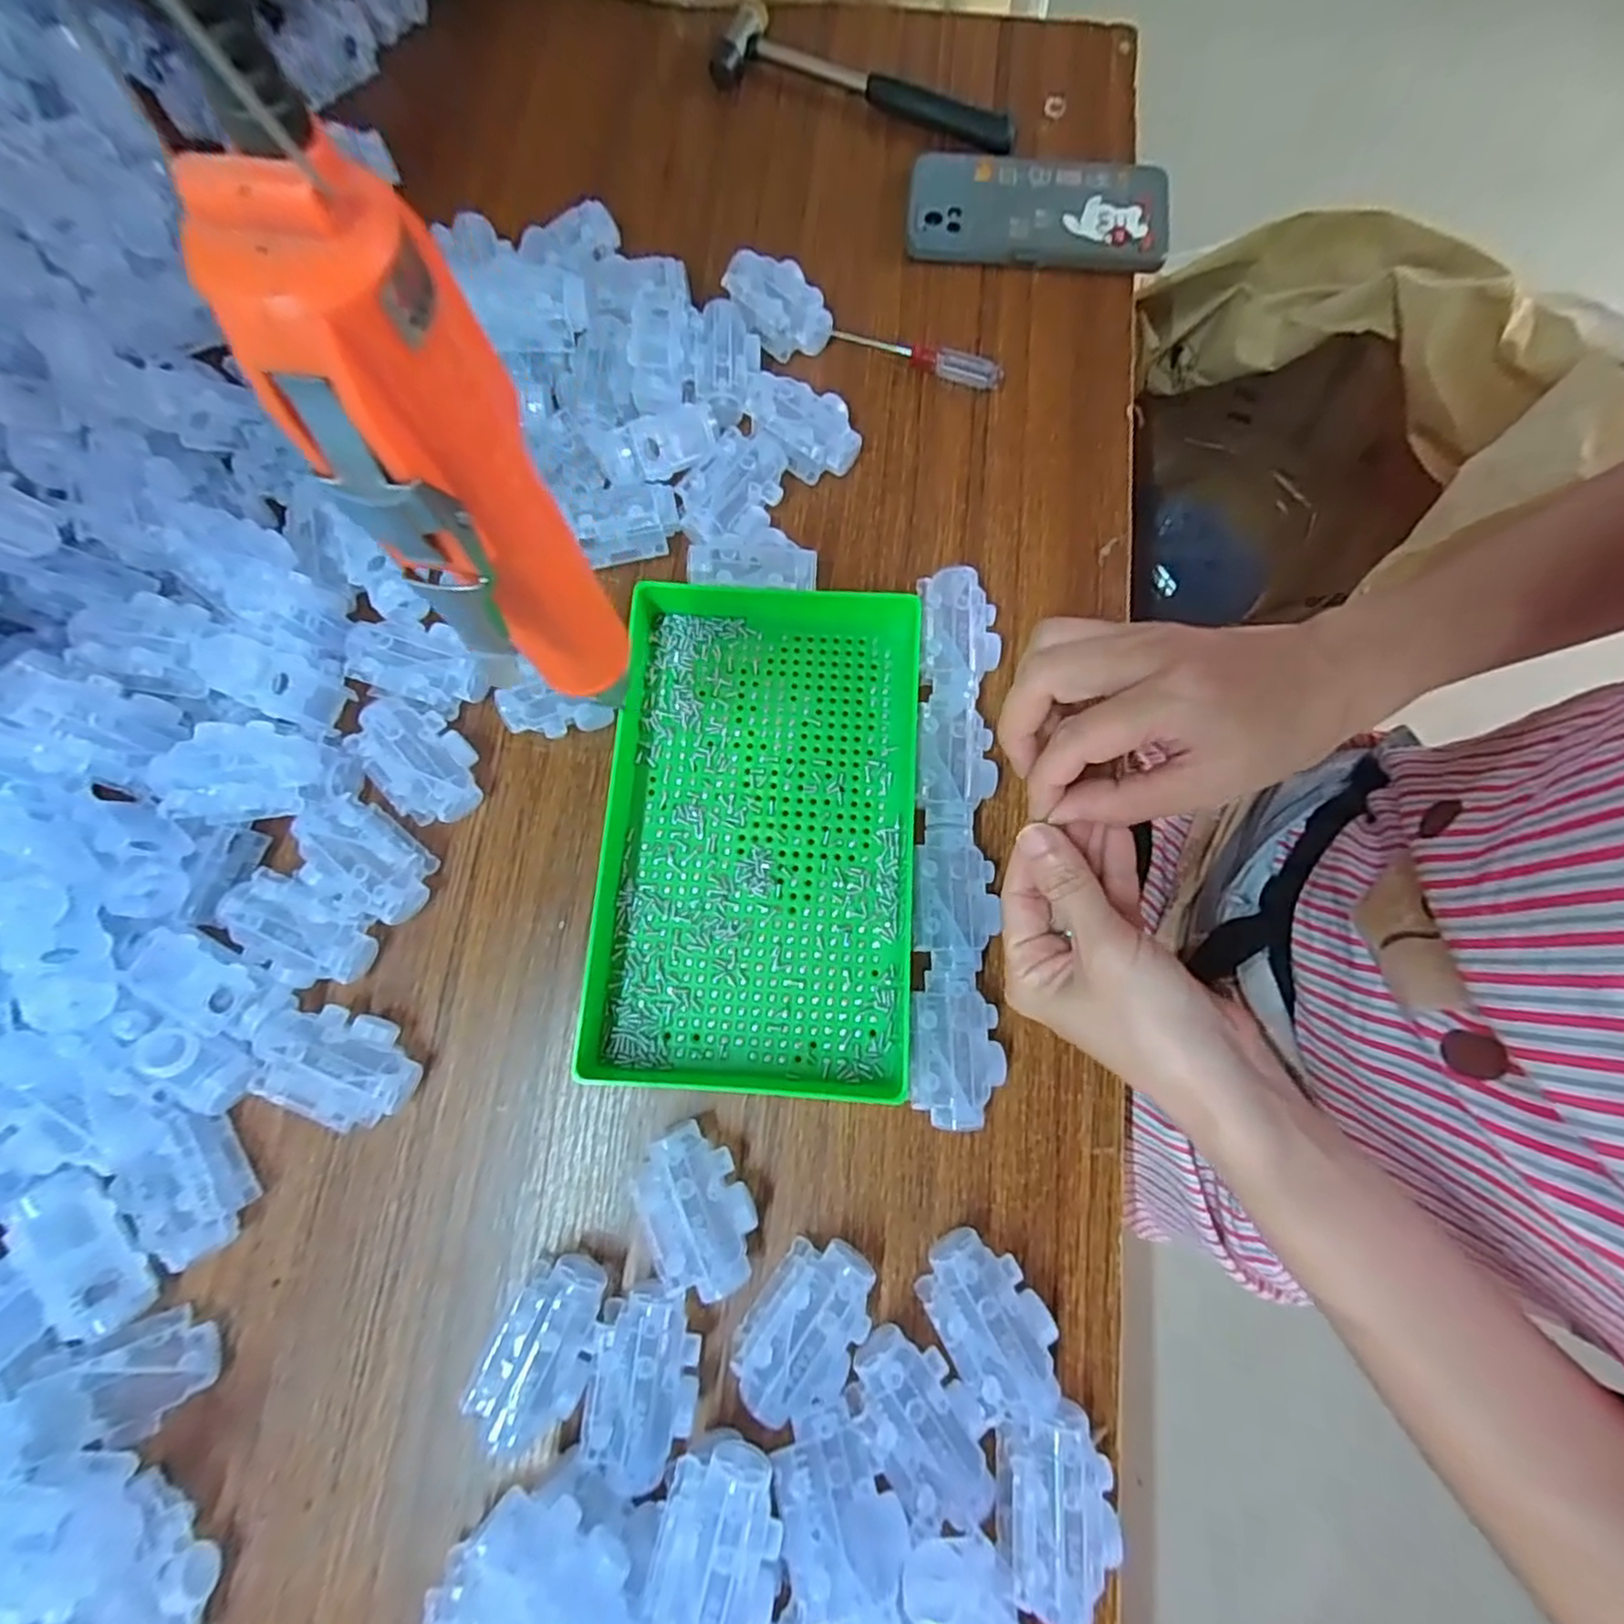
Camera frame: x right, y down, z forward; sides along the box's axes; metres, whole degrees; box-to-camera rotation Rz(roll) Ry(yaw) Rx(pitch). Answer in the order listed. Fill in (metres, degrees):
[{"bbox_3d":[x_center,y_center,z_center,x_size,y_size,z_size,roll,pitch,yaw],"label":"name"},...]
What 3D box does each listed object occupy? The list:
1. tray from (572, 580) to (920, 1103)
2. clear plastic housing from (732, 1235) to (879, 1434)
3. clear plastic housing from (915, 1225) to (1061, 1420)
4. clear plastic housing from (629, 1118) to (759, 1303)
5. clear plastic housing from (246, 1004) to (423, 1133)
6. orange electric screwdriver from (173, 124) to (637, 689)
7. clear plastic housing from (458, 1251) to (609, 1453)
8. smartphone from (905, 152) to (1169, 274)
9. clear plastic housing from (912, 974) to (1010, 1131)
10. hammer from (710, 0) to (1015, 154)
[{"bbox_3d":[-0.027,0.008,0.350,0.156,0.032,0.246,4,77,0],"label":"tray"},{"bbox_3d":[-0.002,0.224,0.304,0.046,0.030,0.066,33,79,6],"label":"clear plastic housing"},{"bbox_3d":[0.078,0.221,0.304,0.044,0.028,0.066,-34,80,-8],"label":"clear plastic housing"},{"bbox_3d":[-0.051,0.178,0.315,0.043,0.030,0.067,-23,79,-6],"label":"clear plastic housing"},{"bbox_3d":[-0.224,0.118,0.331,0.070,0.030,0.044,19,78,3],"label":"clear plastic housing"},{"bbox_3d":[-0.080,-0.068,0.174,0.041,0.152,0.035,-30,79,-7],"label":"orange electric screwdriver"},{"bbox_3d":[-0.115,0.232,0.300,0.043,0.029,0.067,23,78,4],"label":"clear plastic housing"},{"bbox_3d":[0.144,-0.388,0.445,0.159,0.007,0.077,7,83,4],"label":"smartphone"},{"bbox_3d":[0.068,0.111,0.330,0.045,0.029,0.068,2,77,0],"label":"clear plastic housing"},{"bbox_3d":[0.037,-0.488,0.469,0.208,0.027,0.057,20,78,4],"label":"hammer"}]

